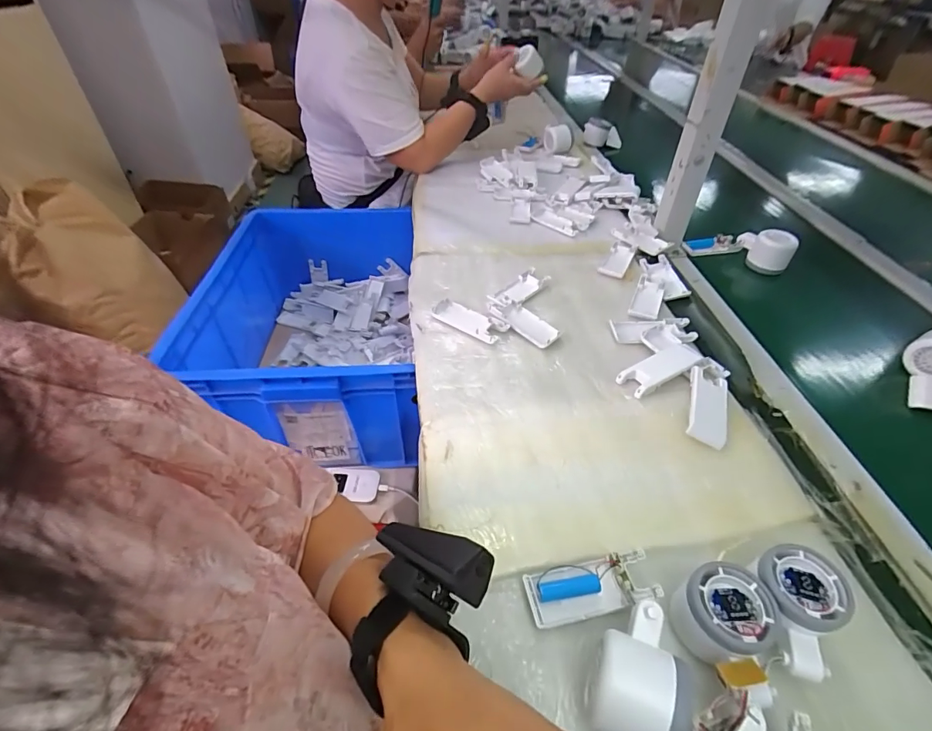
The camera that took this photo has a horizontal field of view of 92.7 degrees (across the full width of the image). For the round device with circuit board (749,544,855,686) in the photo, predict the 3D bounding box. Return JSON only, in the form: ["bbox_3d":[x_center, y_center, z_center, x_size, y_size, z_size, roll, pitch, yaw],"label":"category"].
[{"bbox_3d":[0.248,0.184,0.330,0.059,0.050,0.079,-3,45,-3],"label":"round device with circuit board"}]

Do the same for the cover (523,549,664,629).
[{"bbox_3d":[0.100,0.175,0.353,0.102,0.017,0.039,-8,45,-8],"label":"cover"}]

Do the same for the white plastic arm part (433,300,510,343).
[{"bbox_3d":[0.003,-0.060,0.599,0.102,0.008,0.039,25,50,23],"label":"white plastic arm part"}]

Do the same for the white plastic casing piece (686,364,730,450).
[{"bbox_3d":[0.266,0.042,0.488,0.041,0.021,0.119,17,47,16],"label":"white plastic casing piece"}]

